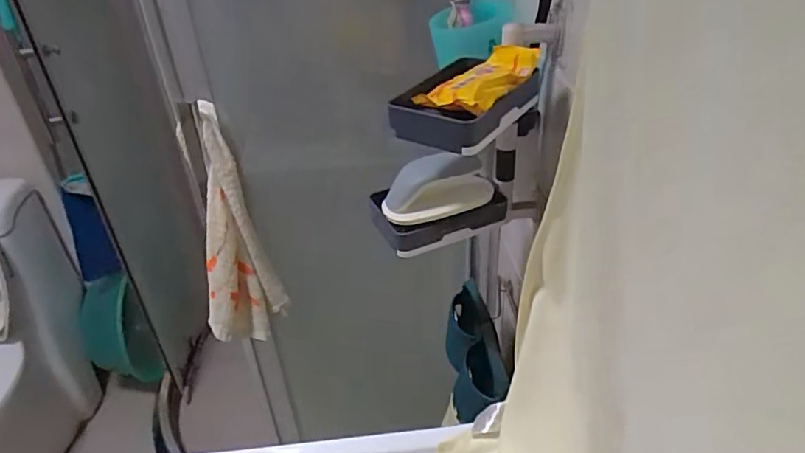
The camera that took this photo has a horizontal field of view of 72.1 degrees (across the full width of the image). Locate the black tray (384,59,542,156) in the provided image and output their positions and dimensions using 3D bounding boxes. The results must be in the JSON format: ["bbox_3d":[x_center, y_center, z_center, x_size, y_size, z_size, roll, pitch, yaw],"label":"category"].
[{"bbox_3d":[0.050,-0.106,0.479,0.095,0.035,0.121,24,44,34],"label":"black tray"}]

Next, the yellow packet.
[{"bbox_3d":[0.071,-0.129,0.479,0.071,0.026,0.106,24,44,34],"label":"yellow packet"}]

